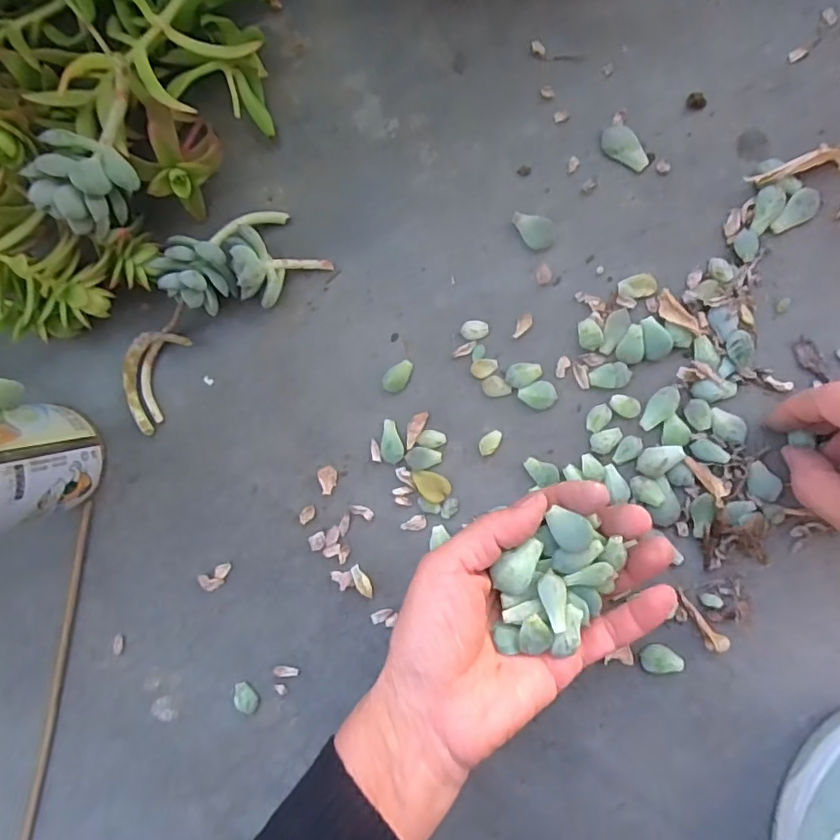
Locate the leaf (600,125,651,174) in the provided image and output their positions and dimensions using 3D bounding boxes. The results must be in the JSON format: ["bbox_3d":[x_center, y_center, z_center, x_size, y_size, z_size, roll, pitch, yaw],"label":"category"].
[{"bbox_3d":[0.105,-0.139,0.296,0.016,0.004,0.027,-37,91,9],"label":"leaf"}]

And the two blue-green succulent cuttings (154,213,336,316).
[{"bbox_3d":[-0.098,-0.084,0.313,0.089,0.035,0.050,-15,94,8],"label":"two blue-green succulent cuttings"}]

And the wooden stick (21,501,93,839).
[{"bbox_3d":[-0.234,0.187,0.364,0.006,0.015,0.276,14,98,5],"label":"wooden stick"}]

